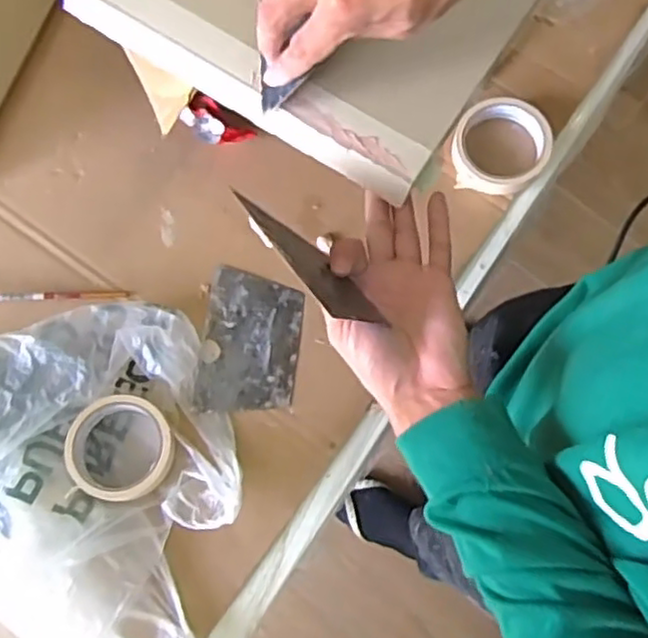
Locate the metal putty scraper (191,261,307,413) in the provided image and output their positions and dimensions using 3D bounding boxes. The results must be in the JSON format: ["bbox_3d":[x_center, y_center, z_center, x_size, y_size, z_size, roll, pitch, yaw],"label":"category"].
[{"bbox_3d":[-0.072,0.022,0.672,0.094,0.004,0.137,7,79,3],"label":"metal putty scraper"}]

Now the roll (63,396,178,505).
[{"bbox_3d":[-0.188,0.119,0.634,0.096,0.027,0.094,15,79,4],"label":"roll"}]

